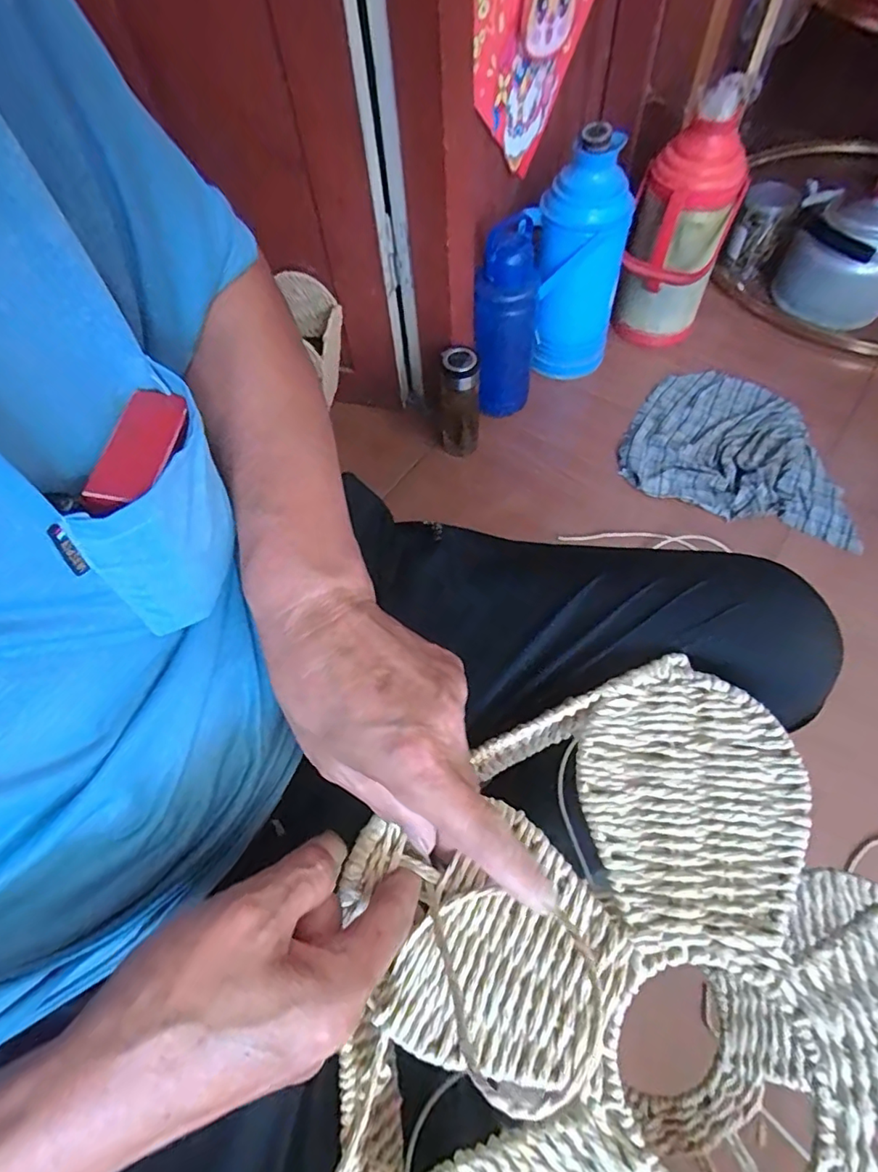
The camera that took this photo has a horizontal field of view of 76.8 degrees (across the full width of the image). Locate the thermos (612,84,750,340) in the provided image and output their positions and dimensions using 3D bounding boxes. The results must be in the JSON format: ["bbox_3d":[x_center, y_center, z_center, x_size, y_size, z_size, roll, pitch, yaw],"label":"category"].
[{"bbox_3d":[0.428,-0.621,1.006,0.159,0.403,0.154,17,64,13],"label":"thermos"}]

